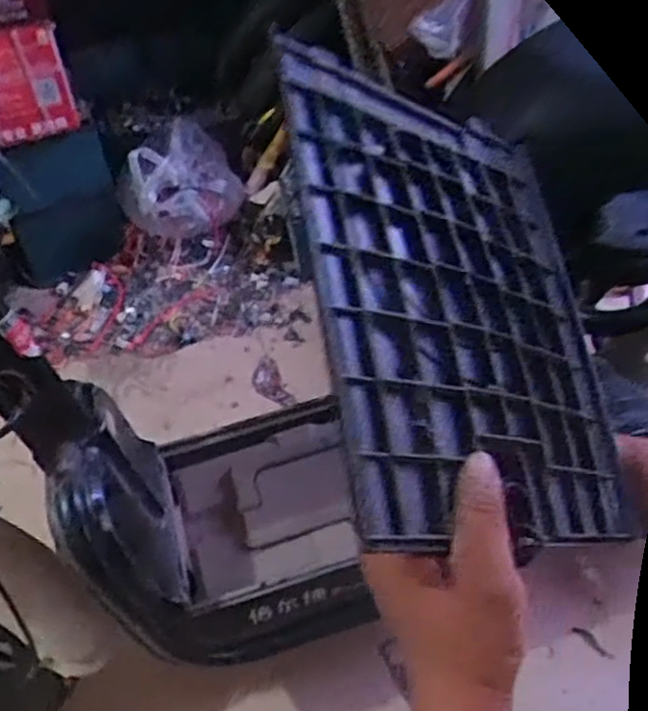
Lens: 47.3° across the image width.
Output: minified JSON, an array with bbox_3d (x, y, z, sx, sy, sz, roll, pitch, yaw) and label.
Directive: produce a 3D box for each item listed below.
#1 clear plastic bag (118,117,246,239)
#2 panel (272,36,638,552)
[{"bbox_3d":[-0.300,-0.391,1.602,0.120,0.238,0.303,21,48,27],"label":"clear plastic bag"},{"bbox_3d":[0.089,-0.044,0.466,0.238,0.015,0.318,11,60,-39],"label":"panel"}]

